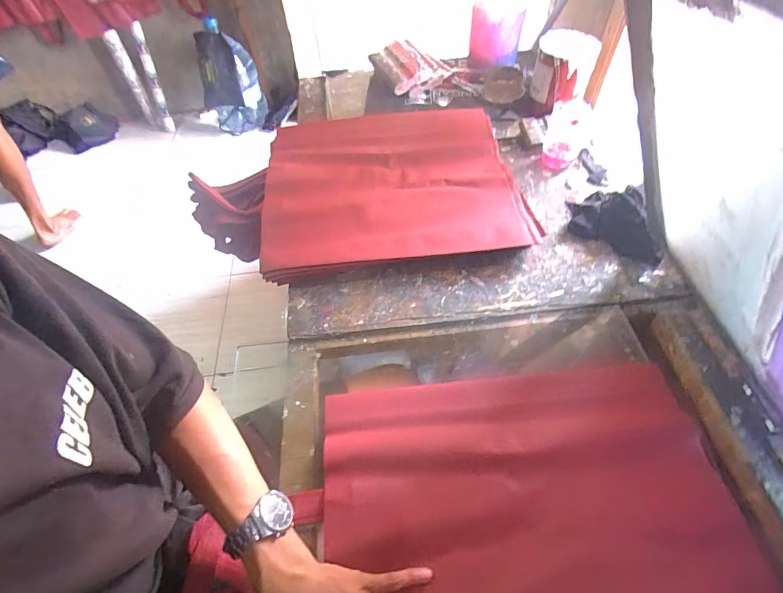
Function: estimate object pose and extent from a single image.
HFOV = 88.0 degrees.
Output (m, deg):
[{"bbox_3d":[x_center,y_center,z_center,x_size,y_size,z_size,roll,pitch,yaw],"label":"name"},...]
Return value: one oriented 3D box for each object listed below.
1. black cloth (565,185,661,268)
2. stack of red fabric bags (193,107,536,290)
[{"bbox_3d":[0.383,-0.132,0.676,0.169,0.051,0.119,34,62,24],"label":"black cloth"},{"bbox_3d":[-0.062,-0.204,0.744,0.568,0.054,0.400,-9,54,-4],"label":"stack of red fabric bags"}]

